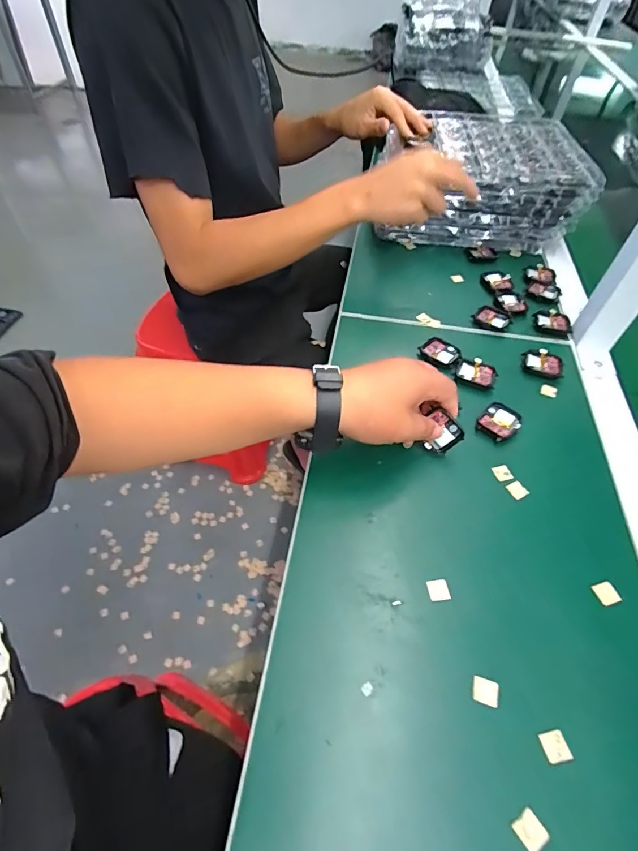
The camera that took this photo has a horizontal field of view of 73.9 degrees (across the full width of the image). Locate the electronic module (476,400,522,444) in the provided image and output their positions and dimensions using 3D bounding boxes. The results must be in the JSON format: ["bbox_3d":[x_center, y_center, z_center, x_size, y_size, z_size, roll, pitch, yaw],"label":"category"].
[{"bbox_3d":[0.191,-0.003,0.449,0.036,0.012,0.043,38,59,24],"label":"electronic module"}]

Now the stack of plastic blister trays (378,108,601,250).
[{"bbox_3d":[0.258,-0.411,0.709,0.296,0.117,0.268,7,52,2],"label":"stack of plastic blister trays"}]

